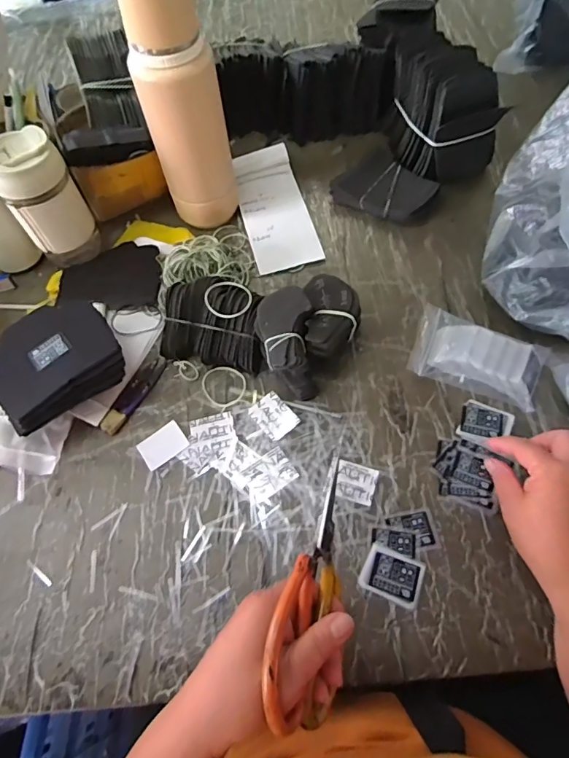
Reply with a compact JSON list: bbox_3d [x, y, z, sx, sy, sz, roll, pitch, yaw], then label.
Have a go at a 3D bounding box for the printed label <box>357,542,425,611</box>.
[{"bbox_3d":[0.097,0.175,0.401,0.050,0.004,0.042,22,66,14],"label":"printed label"}]

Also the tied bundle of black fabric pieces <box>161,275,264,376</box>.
[{"bbox_3d":[-0.077,-0.072,0.516,0.114,0.057,0.113,6,63,7],"label":"tied bundle of black fabric pieces"}]

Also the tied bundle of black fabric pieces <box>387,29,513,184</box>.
[{"bbox_3d":[0.218,-0.376,0.621,0.119,0.124,0.178,-8,63,0],"label":"tied bundle of black fabric pieces"}]

